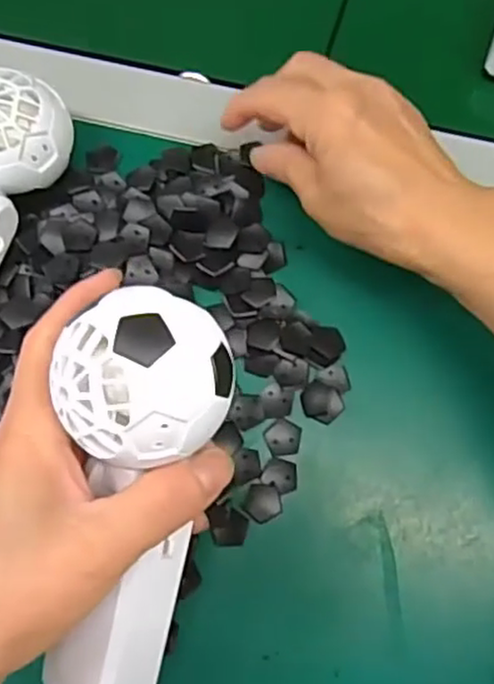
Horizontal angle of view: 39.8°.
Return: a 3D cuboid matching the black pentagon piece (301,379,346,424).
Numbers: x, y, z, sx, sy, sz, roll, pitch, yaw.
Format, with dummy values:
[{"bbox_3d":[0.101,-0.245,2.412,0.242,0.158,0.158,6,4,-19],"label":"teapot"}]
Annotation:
[{"bbox_3d":[0.039,0.031,0.354,0.022,0.006,0.019,26,77,7],"label":"black pentagon piece"}]

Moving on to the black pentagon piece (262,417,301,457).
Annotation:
[{"bbox_3d":[0.019,0.049,0.349,0.019,0.004,0.018,-27,77,-7],"label":"black pentagon piece"}]

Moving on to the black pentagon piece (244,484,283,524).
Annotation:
[{"bbox_3d":[0.009,0.081,0.343,0.018,0.004,0.018,18,76,5],"label":"black pentagon piece"}]

